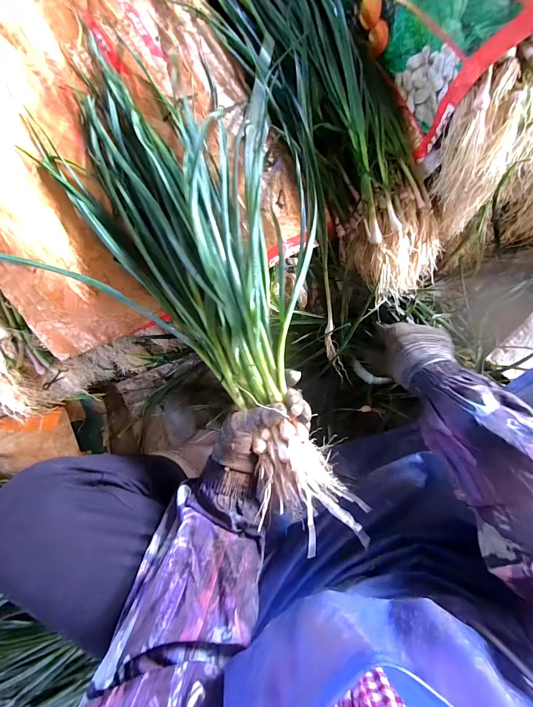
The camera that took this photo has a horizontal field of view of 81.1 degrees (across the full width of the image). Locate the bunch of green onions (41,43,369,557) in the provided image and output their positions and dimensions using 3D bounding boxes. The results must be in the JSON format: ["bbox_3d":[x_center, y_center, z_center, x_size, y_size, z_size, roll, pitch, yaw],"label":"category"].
[{"bbox_3d":[-0.052,-0.119,0.398,0.264,0.093,0.646,-27,78,0],"label":"bunch of green onions"}]

